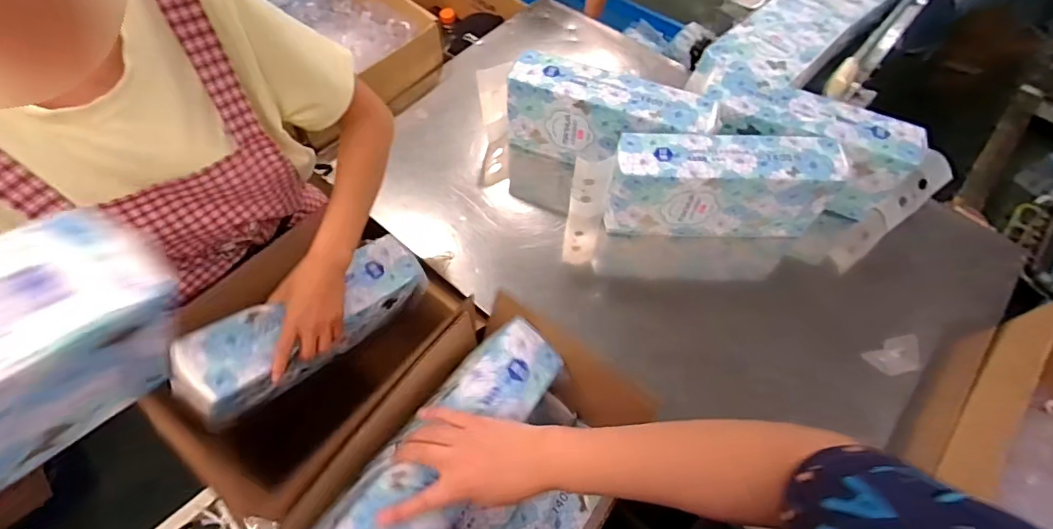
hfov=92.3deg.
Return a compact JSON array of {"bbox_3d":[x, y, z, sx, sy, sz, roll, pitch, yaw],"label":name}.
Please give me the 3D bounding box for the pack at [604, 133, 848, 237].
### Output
[{"bbox_3d":[0.318,-0.130,0.851,0.352,0.162,0.094,2,62,0],"label":"pack"}]

